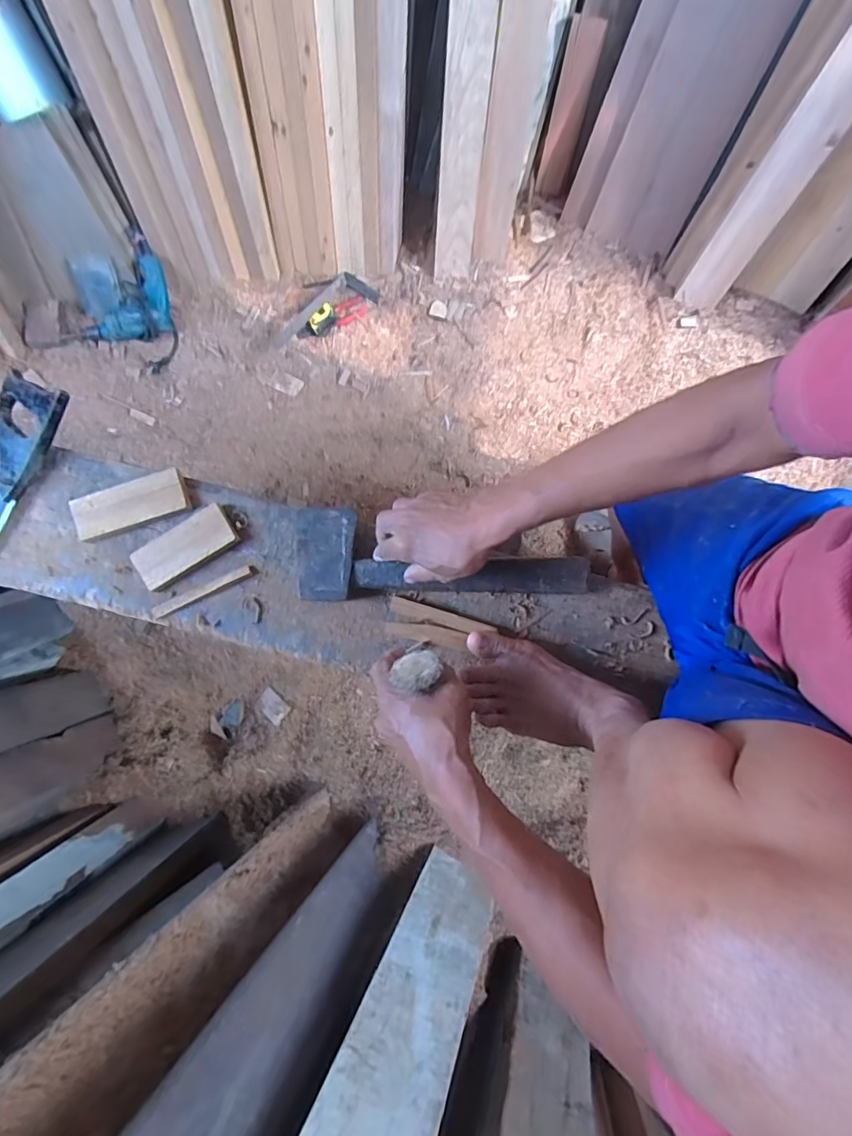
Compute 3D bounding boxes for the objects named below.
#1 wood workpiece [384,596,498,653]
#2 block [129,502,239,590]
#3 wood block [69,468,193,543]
[{"bbox_3d":[0.015,0.067,0.603,0.122,0.013,0.042,12,80,6],"label":"wood workpiece"},{"bbox_3d":[-0.299,-0.025,0.643,0.129,0.022,0.055,-31,81,-6],"label":"block"},{"bbox_3d":[-0.375,-0.081,0.657,0.144,0.024,0.058,-18,80,-3],"label":"wood block"}]

